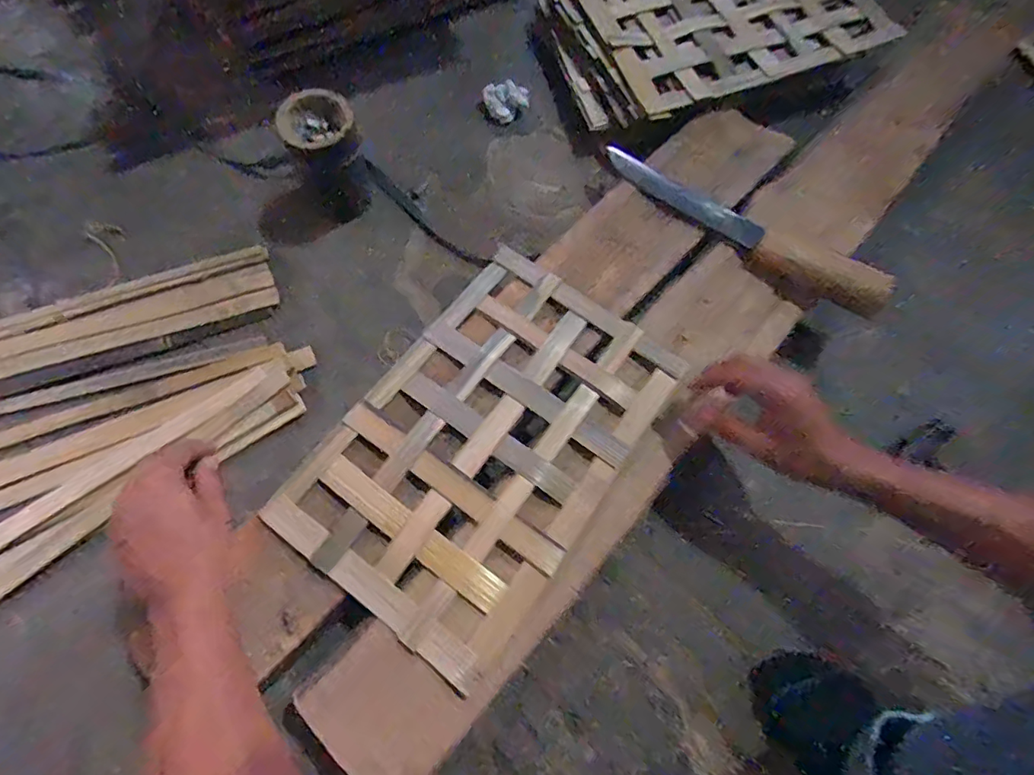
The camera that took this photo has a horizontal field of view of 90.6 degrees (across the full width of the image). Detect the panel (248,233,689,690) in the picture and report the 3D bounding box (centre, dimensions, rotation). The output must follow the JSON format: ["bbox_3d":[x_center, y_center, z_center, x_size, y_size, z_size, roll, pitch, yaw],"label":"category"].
[{"bbox_3d":[-0.027,0.046,0.477,0.232,0.014,0.352,37,75,9],"label":"panel"}]

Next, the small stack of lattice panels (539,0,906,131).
[{"bbox_3d":[0.239,-0.457,0.645,0.372,0.055,0.241,-20,70,-6],"label":"small stack of lattice panels"}]

